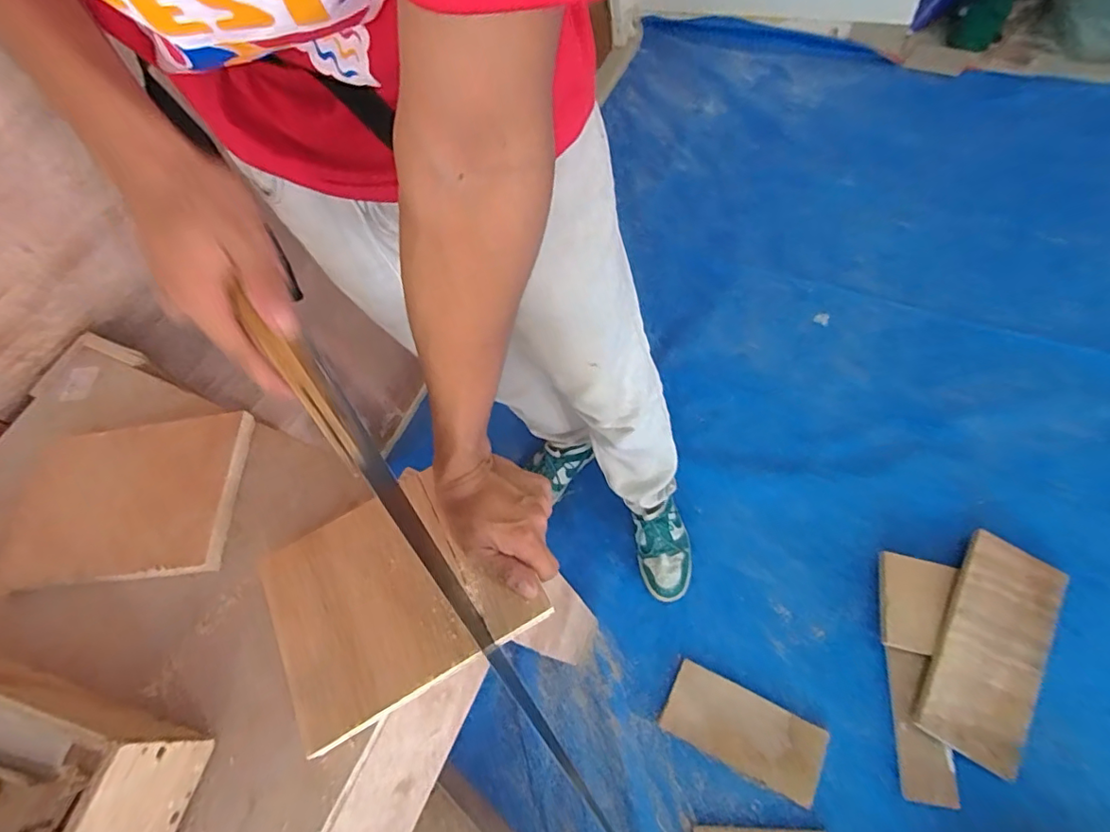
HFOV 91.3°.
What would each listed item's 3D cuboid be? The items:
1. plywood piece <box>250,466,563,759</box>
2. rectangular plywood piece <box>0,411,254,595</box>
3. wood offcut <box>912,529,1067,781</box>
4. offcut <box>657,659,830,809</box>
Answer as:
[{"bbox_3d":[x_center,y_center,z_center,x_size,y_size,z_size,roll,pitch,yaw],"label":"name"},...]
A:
[{"bbox_3d":[-0.140,0.146,0.459,0.201,0.008,0.172,-30,61,-6],"label":"plywood piece"},{"bbox_3d":[-0.446,0.086,0.558,0.247,0.019,0.165,-9,60,9],"label":"rectangular plywood piece"},{"bbox_3d":[0.783,0.411,0.969,0.180,0.023,0.378,30,72,7],"label":"wood offcut"},{"bbox_3d":[0.337,0.566,0.979,0.271,0.023,0.127,21,69,21],"label":"offcut"}]

